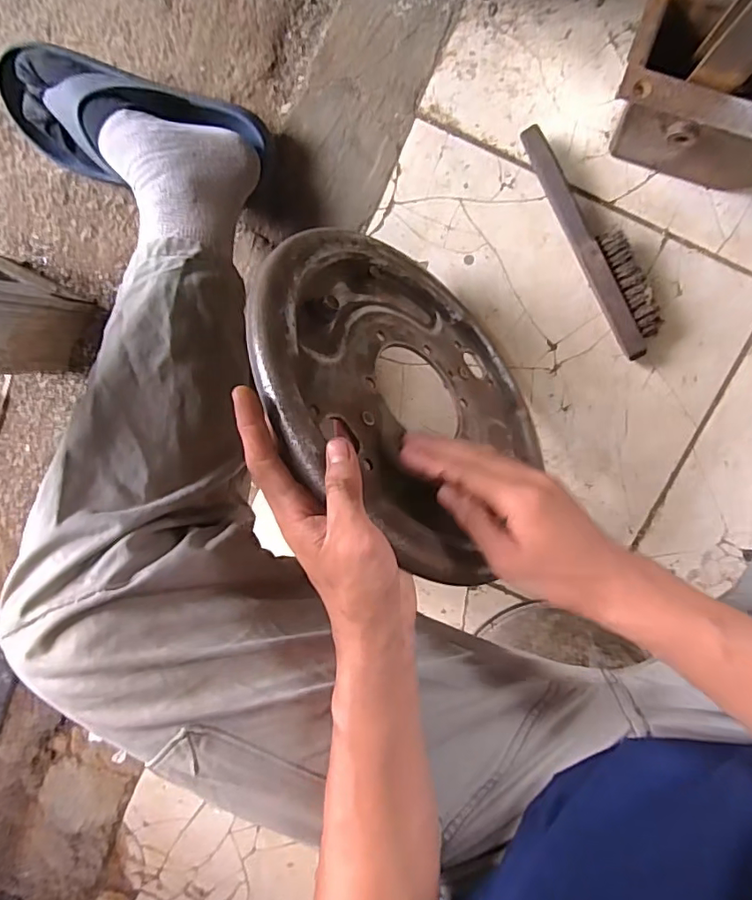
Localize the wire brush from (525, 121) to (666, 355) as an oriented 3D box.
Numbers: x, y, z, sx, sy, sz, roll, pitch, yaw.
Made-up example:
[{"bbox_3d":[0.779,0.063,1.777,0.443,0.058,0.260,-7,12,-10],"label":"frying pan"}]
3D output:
[{"bbox_3d":[0.213,-0.204,0.521,0.043,0.039,0.236,-30,97,7],"label":"wire brush"}]

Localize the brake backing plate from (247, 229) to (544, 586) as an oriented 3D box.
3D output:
[{"bbox_3d":[0.026,-0.057,0.424,0.022,0.290,0.255,-31,100,38],"label":"brake backing plate"}]

